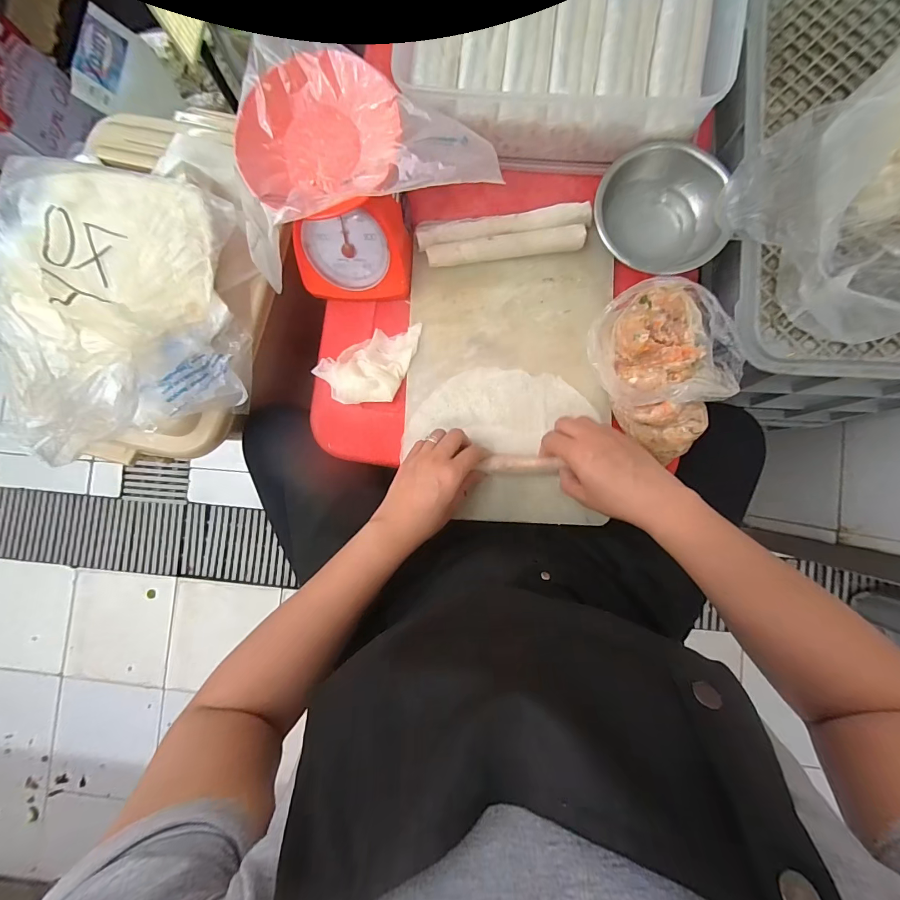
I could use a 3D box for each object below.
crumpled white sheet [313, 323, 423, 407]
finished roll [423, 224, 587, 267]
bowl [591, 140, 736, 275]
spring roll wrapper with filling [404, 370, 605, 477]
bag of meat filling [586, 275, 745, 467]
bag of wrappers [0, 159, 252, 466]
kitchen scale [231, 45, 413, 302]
[{"bbox_3d":[-0.111,-0.112,0.514,0.139,0.023,0.099,-2,87,4],"label":"crumpled white sheet"},{"bbox_3d":[0.071,-0.258,0.504,0.194,0.030,0.025,-5,87,3],"label":"finished roll"},{"bbox_3d":[0.255,-0.293,0.477,0.149,0.051,0.126,20,88,4],"label":"bowl"},{"bbox_3d":[0.056,-0.040,0.486,0.218,0.035,0.128,8,88,4],"label":"spring roll wrapper with filling"},{"bbox_3d":[0.241,-0.093,0.449,0.130,0.085,0.179,-33,86,1],"label":"bag of meat filling"},{"bbox_3d":[-0.398,-0.168,0.457,0.250,0.113,0.327,-1,87,4],"label":"bag of wrappers"},{"bbox_3d":[-0.126,-0.296,0.459,0.157,0.150,0.172,3,87,4],"label":"kitchen scale"}]

